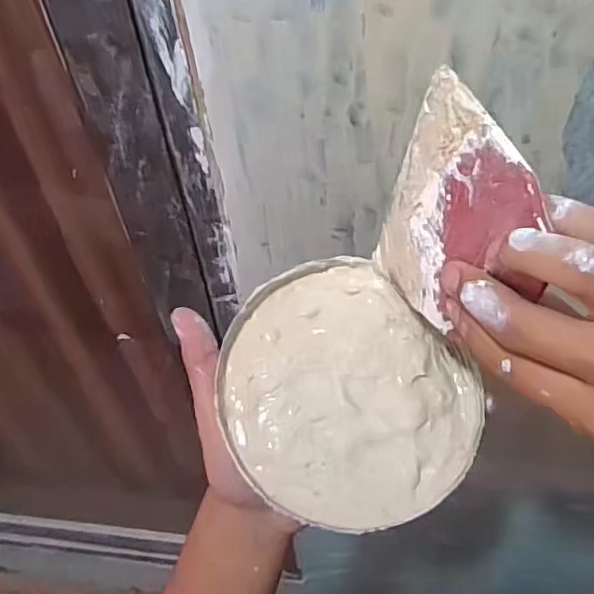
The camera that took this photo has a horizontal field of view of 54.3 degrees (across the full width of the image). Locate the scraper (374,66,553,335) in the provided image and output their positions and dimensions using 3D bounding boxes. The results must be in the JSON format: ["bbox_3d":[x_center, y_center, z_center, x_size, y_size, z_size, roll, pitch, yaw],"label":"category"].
[{"bbox_3d":[0.073,-0.032,0.283,0.004,0.118,0.093,-14,58,-22],"label":"scraper"}]

